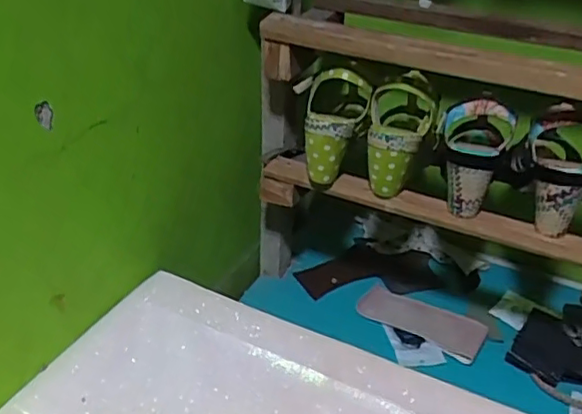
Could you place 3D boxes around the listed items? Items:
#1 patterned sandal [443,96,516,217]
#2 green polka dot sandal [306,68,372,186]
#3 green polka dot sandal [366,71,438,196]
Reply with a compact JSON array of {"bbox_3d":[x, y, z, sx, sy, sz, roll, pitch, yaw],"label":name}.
[{"bbox_3d":[0.212,-0.060,0.717,0.079,0.135,0.071,12,33,15],"label":"patterned sandal"},{"bbox_3d":[0.057,-0.099,0.773,0.078,0.145,0.076,7,32,6],"label":"green polka dot sandal"},{"bbox_3d":[0.133,-0.082,0.745,0.077,0.138,0.063,7,32,7],"label":"green polka dot sandal"}]

